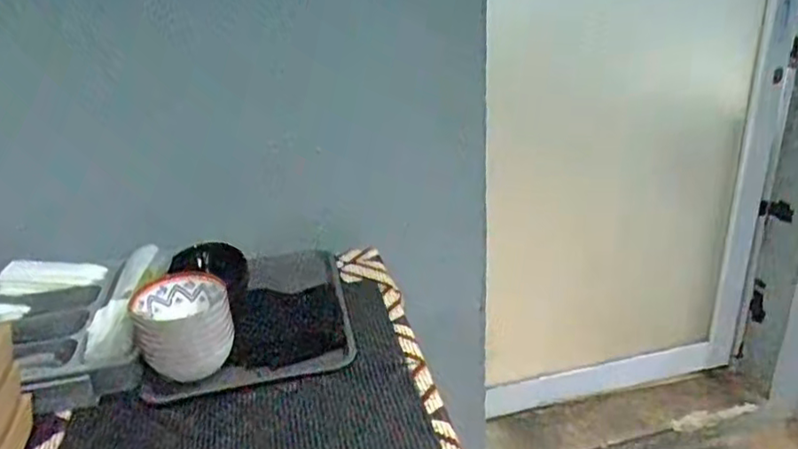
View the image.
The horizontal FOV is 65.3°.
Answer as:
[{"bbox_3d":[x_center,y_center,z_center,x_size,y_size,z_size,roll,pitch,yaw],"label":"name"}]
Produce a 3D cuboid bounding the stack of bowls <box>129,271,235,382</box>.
[{"bbox_3d":[-0.293,0.150,0.862,0.117,0.126,0.109,-16,27,-22],"label":"stack of bowls"}]

